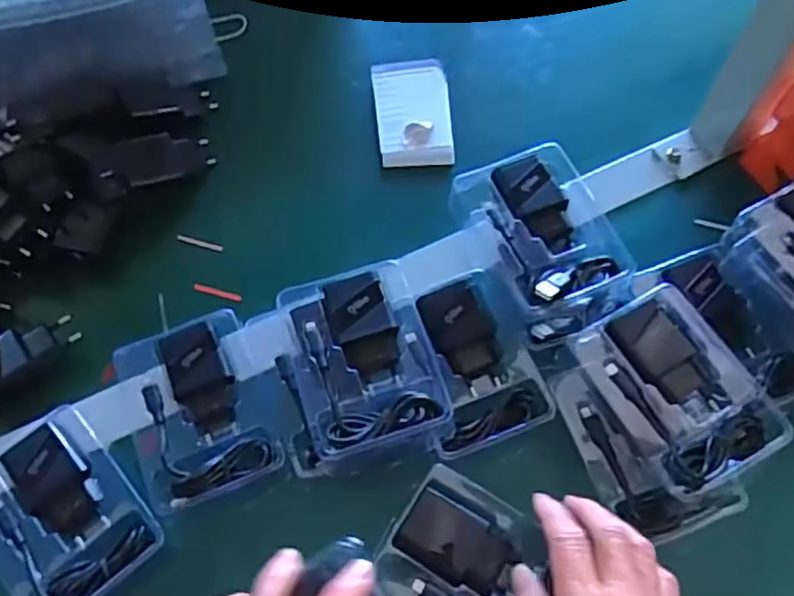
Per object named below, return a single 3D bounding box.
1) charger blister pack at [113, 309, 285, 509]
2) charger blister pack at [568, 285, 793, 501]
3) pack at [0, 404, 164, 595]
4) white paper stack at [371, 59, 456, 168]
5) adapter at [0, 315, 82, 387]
[{"bbox_3d":[-0.134,0.076,0.467,0.087,0.031,0.118,-22,64,-10],"label":"charger blister pack"},{"bbox_3d":[0.178,0.060,0.440,0.082,0.039,0.121,-26,65,-12],"label":"charger blister pack"},{"bbox_3d":[-0.214,0.138,0.434,0.087,0.026,0.122,-40,69,-18],"label":"pack"},{"bbox_3d":[0.015,-0.163,0.602,0.065,0.017,0.103,-5,63,-2],"label":"white paper stack"},{"bbox_3d":[-0.271,0.039,0.488,0.078,0.022,0.031,-38,68,-17],"label":"adapter"}]

